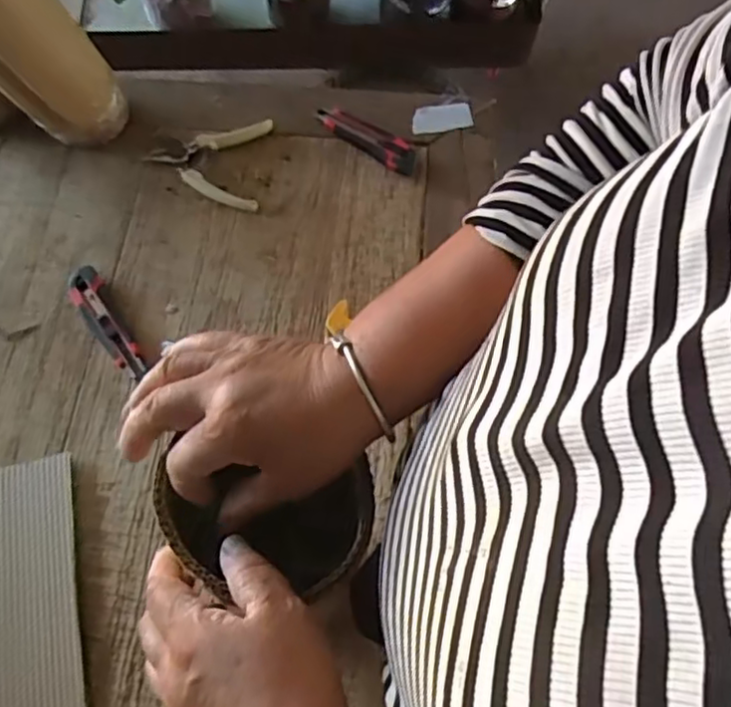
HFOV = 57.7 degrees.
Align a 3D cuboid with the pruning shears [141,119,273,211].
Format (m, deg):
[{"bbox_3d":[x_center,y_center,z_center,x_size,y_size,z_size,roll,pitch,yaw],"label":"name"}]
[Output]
[{"bbox_3d":[-0.205,-0.251,0.855,0.150,0.024,0.126,6,65,2],"label":"pruning shears"}]

